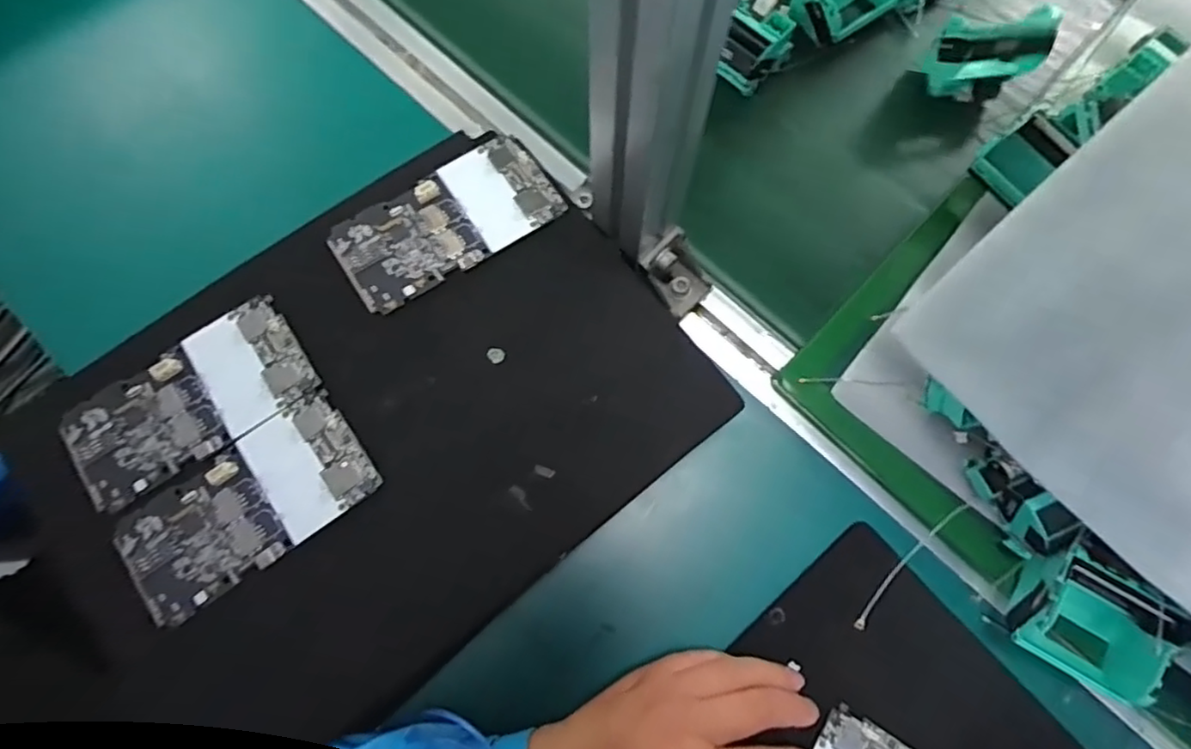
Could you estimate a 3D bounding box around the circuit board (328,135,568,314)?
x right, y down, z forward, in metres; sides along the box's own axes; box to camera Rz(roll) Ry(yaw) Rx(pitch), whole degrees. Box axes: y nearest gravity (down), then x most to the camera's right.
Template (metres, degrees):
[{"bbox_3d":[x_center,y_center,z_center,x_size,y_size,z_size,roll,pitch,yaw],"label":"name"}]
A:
[{"bbox_3d":[-0.089,-0.093,0.391,0.131,0.009,0.065,-34,78,-8],"label":"circuit board"}]

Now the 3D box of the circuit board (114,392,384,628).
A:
[{"bbox_3d":[-0.186,0.070,0.347,0.130,0.006,0.063,-35,78,-8],"label":"circuit board"}]

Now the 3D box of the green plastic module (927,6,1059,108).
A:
[{"bbox_3d":[0.271,-0.221,0.457,0.071,0.066,0.033,-4,76,-1],"label":"green plastic module"}]

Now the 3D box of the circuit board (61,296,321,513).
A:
[{"bbox_3d":[-0.224,0.015,0.359,0.128,0.005,0.065,-34,78,-8],"label":"circuit board"}]

